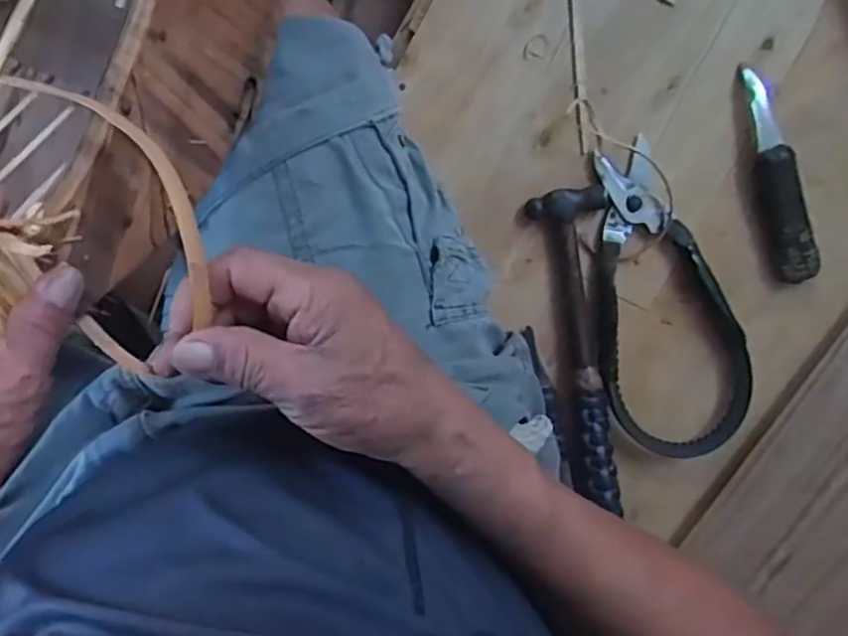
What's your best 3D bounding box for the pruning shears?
[{"bbox_3d":[0.158,-0.009,0.443,0.099,0.023,0.212,-22,96,8],"label":"pruning shears"}]

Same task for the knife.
[{"bbox_3d":[0.236,-0.095,0.426,0.026,0.023,0.143,-16,96,8],"label":"knife"}]

